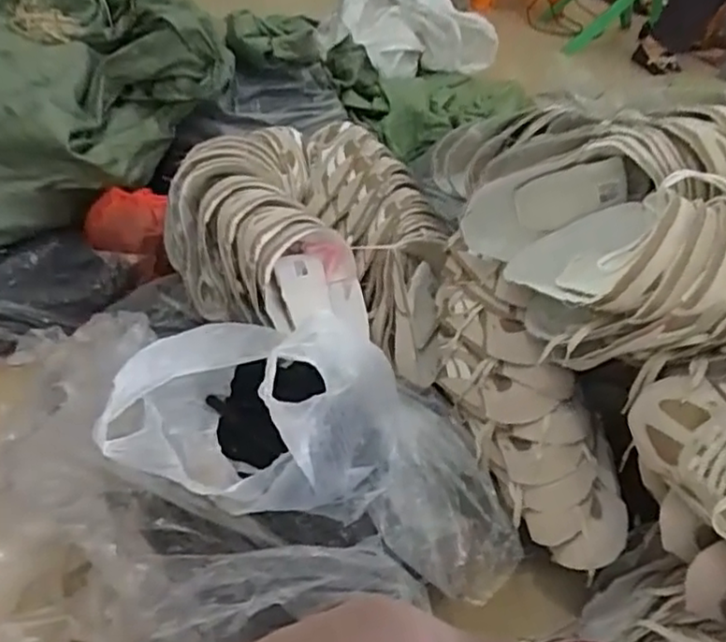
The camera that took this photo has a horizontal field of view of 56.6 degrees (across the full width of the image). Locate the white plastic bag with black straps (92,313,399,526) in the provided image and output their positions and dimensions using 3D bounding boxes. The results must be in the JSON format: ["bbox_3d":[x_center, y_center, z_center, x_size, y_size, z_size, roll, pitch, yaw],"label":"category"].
[{"bbox_3d":[-0.104,0.073,0.708,0.281,0.170,0.195,10,43,3],"label":"white plastic bag with black straps"}]

